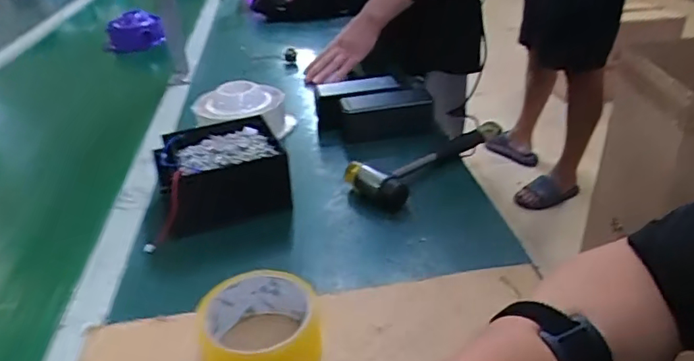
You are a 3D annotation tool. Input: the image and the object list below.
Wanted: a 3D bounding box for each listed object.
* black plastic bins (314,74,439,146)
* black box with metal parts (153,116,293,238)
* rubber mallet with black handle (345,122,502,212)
[{"bbox_3d":[0.040,-0.102,0.754,0.166,0.059,0.100,-3,31,-1],"label":"black plastic bins"},{"bbox_3d":[-0.147,-0.008,0.616,0.139,0.072,0.127,-13,32,-17],"label":"black box with metal parts"},{"bbox_3d":[0.105,-0.032,0.660,0.082,0.034,0.244,25,41,38],"label":"rubber mallet with black handle"}]

